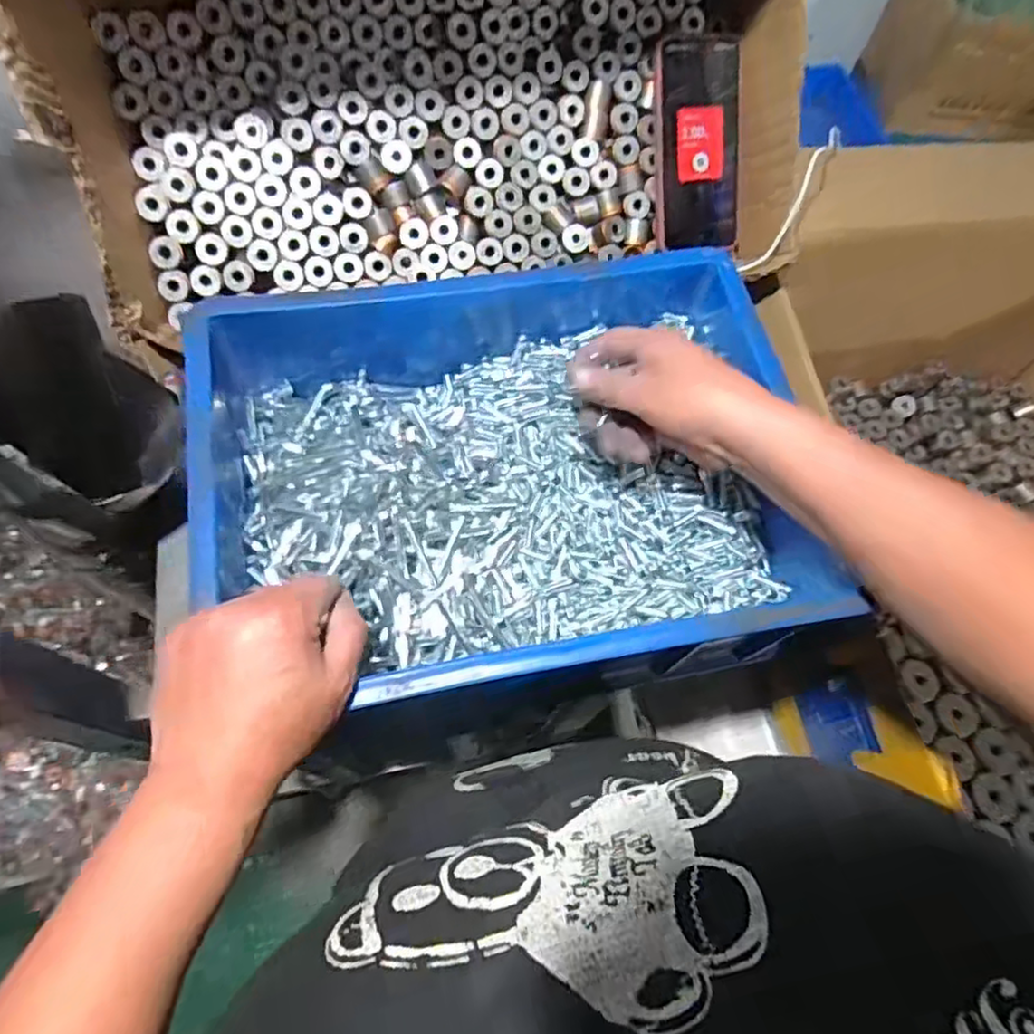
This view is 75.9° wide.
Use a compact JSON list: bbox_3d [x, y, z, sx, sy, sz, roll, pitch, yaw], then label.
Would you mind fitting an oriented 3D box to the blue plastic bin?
[{"bbox_3d":[-0.006,-0.038,0.474,0.401,0.096,0.307,-13,67,-9],"label":"blue plastic bin"}]

